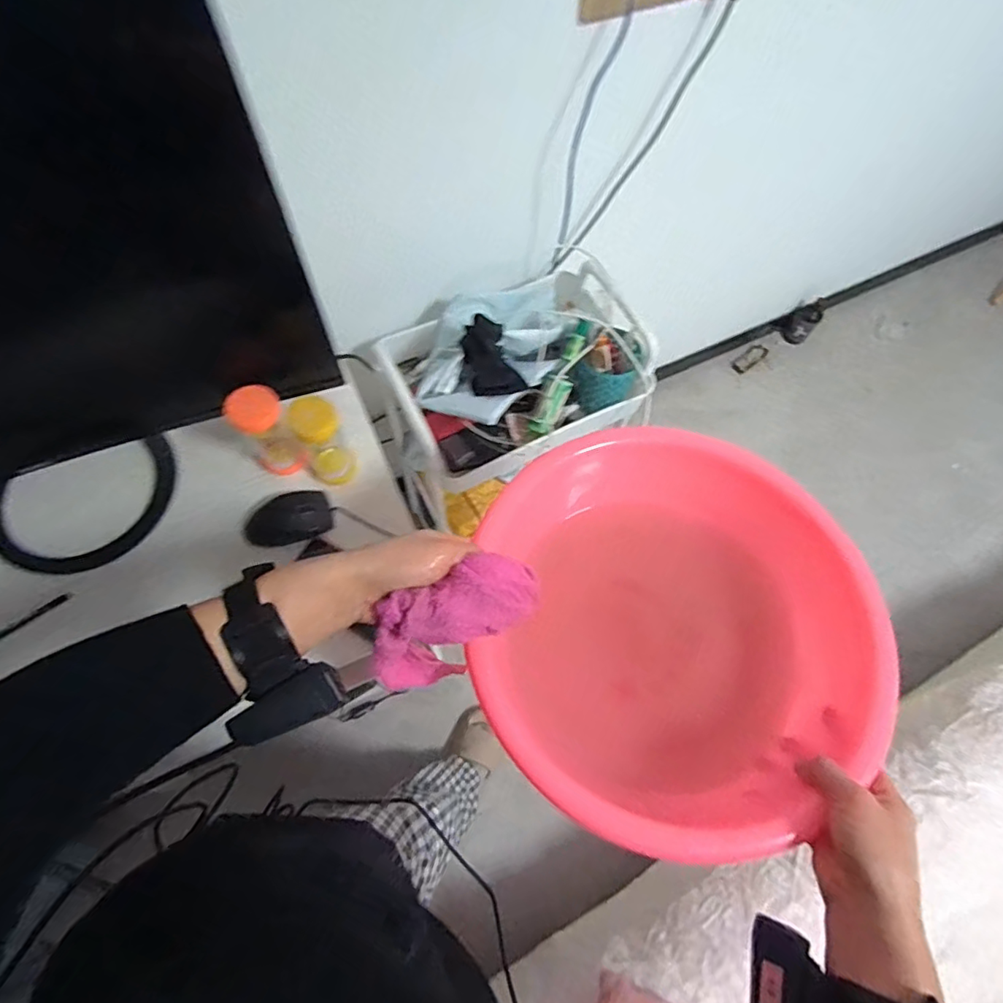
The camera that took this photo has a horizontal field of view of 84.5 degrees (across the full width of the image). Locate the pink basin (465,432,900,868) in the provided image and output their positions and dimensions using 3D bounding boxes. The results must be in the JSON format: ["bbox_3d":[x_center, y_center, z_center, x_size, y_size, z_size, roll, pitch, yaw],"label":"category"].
[{"bbox_3d":[0.133,0.112,0.488,0.296,0.108,0.314,1,67,-2],"label":"pink basin"}]

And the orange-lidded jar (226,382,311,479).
[{"bbox_3d":[-0.283,-0.080,0.680,0.057,0.137,0.057,1,67,-2],"label":"orange-lidded jar"}]

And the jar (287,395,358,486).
[{"bbox_3d":[-0.222,-0.074,0.684,0.053,0.130,0.055,1,67,-2],"label":"jar"}]

